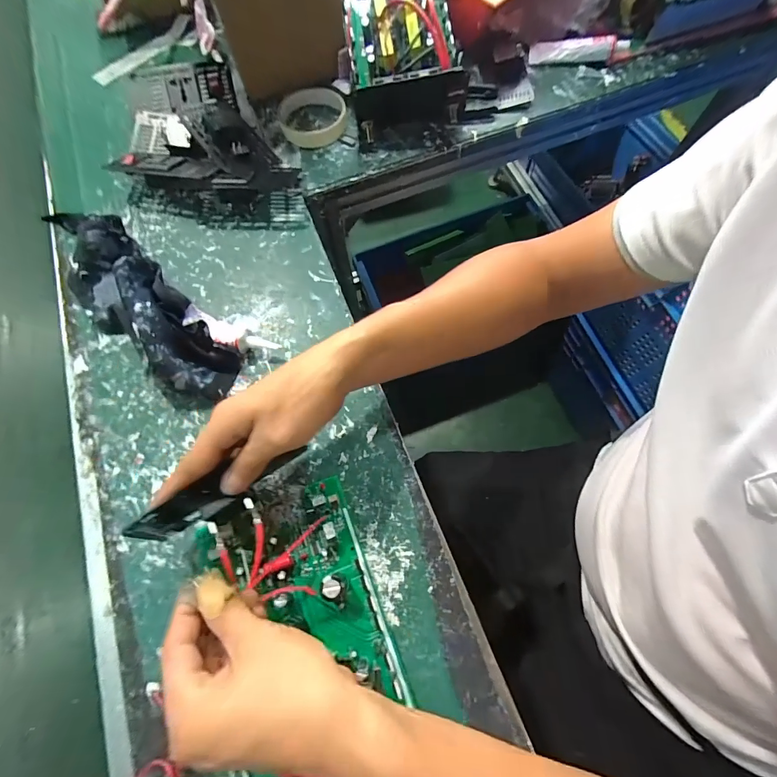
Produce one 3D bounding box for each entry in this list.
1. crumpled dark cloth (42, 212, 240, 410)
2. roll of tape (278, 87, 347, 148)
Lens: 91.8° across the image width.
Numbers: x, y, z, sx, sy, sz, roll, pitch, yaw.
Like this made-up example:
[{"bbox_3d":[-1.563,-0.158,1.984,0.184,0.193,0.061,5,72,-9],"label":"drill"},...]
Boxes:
[{"bbox_3d":[-0.260,-0.094,0.374,0.279,0.061,0.093,39,76,14],"label":"crumpled dark cloth"},{"bbox_3d":[-0.097,-0.348,0.480,0.085,0.022,0.084,-1,70,2],"label":"roll of tape"}]

